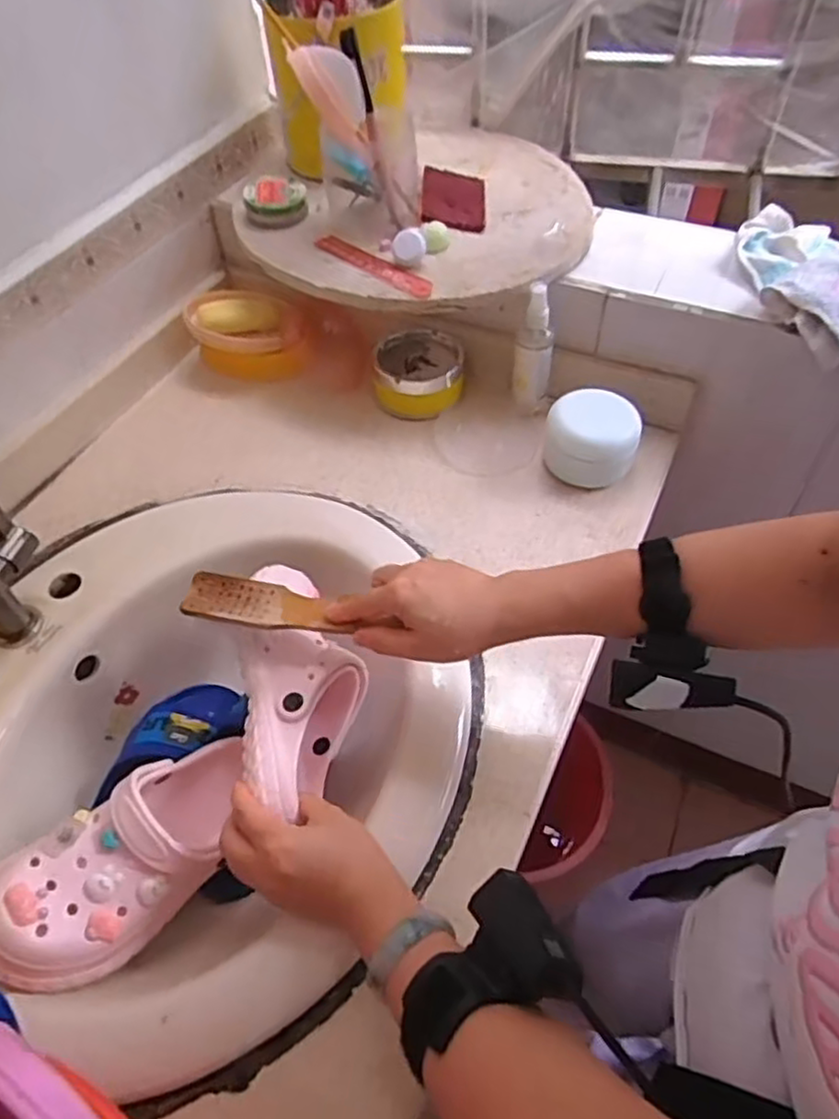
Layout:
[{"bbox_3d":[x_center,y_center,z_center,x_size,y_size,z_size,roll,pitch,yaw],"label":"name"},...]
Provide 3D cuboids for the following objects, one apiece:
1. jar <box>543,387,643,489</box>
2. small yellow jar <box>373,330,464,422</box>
[{"bbox_3d":[0.174,-0.120,0.713,0.089,0.068,0.080,13,54,12],"label":"jar"},{"bbox_3d":[0.000,-0.210,0.790,0.096,0.051,0.095,-1,52,1],"label":"small yellow jar"}]

